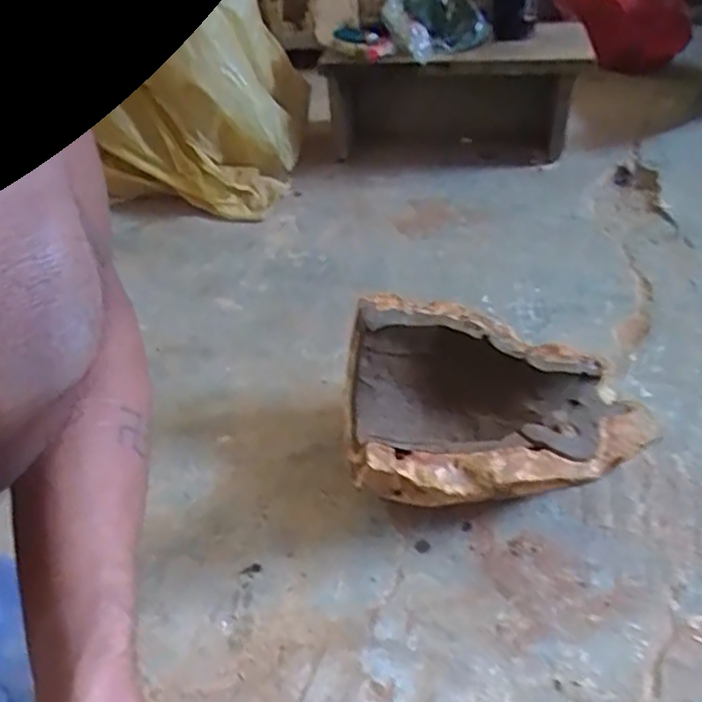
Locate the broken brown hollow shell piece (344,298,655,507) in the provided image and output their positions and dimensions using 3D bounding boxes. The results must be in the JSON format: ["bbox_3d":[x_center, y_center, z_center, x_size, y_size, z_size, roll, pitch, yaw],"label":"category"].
[{"bbox_3d":[0.107,0.044,0.542,0.228,0.109,0.185,-12,39,-7],"label":"broken brown hollow shell piece"}]

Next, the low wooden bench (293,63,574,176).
[{"bbox_3d":[0.119,-0.378,1.029,0.427,0.140,0.167,2,40,10],"label":"low wooden bench"}]

